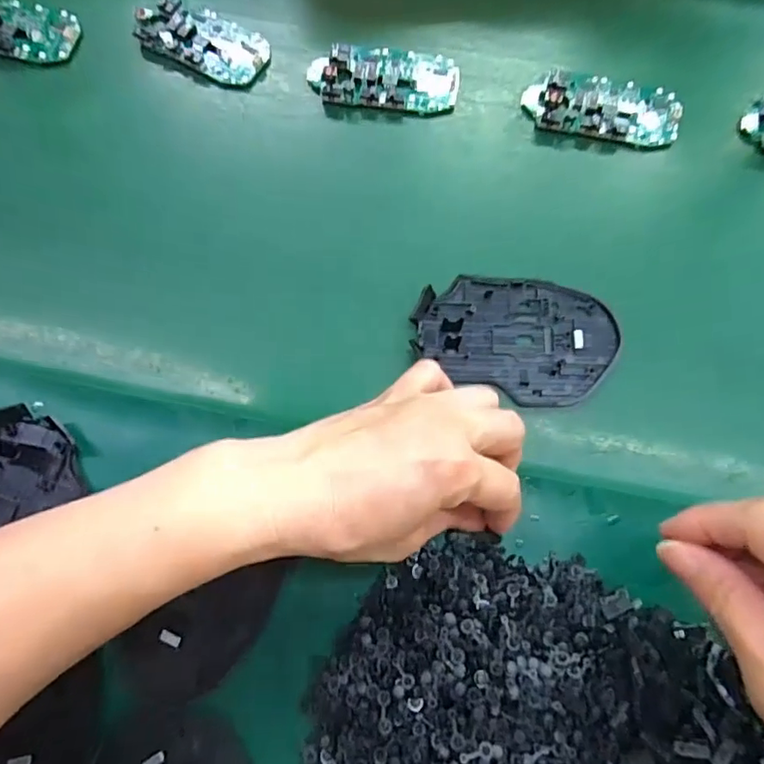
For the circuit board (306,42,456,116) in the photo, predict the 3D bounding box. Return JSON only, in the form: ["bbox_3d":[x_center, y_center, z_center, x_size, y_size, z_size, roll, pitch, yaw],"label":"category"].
[{"bbox_3d":[0.002,-0.202,0.350,0.096,0.015,0.045,2,74,1],"label":"circuit board"}]

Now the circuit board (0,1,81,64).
[{"bbox_3d":[-0.252,-0.243,0.363,0.083,0.013,0.044,5,74,2],"label":"circuit board"}]

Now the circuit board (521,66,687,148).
[{"bbox_3d":[0.142,-0.177,0.343,0.097,0.013,0.041,9,74,3],"label":"circuit board"}]

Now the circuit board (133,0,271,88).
[{"bbox_3d":[-0.121,-0.234,0.361,0.088,0.011,0.047,25,76,7],"label":"circuit board"}]

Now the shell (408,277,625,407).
[{"bbox_3d":[0.076,-0.026,0.304,0.112,0.010,0.072,7,74,2],"label":"shell"}]

